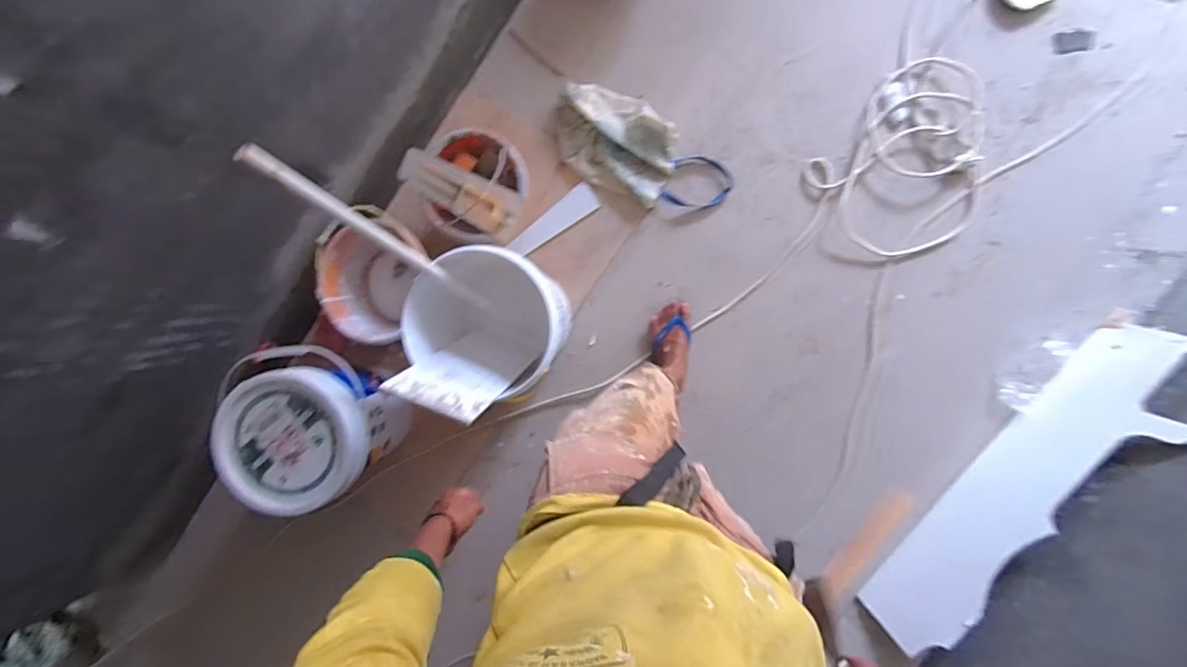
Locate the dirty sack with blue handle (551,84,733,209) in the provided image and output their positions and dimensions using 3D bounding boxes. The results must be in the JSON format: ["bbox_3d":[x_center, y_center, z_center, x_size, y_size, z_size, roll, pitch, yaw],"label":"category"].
[{"bbox_3d":[0.111,-0.452,1.287,0.486,0.088,0.233,30,96,5],"label":"dirty sack with blue handle"}]

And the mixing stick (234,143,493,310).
[{"bbox_3d":[-0.355,-0.152,0.948,0.027,0.625,0.023,-33,66,7],"label":"mixing stick"}]

